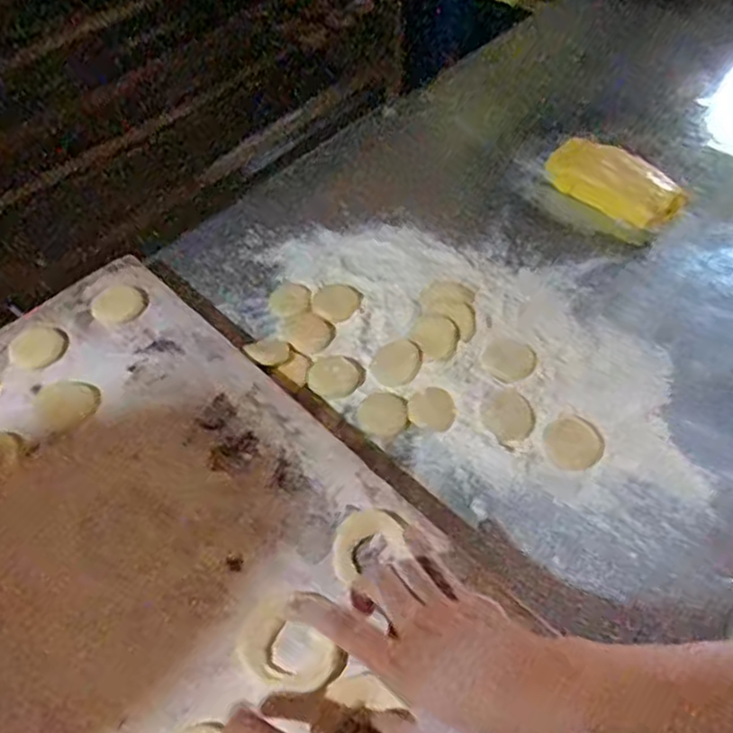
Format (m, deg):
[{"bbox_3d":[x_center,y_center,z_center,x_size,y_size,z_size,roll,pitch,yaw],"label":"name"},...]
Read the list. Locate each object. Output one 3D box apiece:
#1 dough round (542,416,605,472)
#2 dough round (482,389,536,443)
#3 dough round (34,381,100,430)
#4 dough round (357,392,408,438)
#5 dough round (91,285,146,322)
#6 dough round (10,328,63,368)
[{"bbox_3d":[0.181,0.067,0.618,0.050,0.006,0.050,-1,53,1],"label":"dough round"},{"bbox_3d":[0.126,0.043,0.626,0.044,0.008,0.047,-1,53,1],"label":"dough round"},{"bbox_3d":[-0.255,0.030,0.600,0.043,0.011,0.050,38,63,25],"label":"dough round"},{"bbox_3d":[0.016,0.042,0.632,0.039,0.011,0.045,36,62,24],"label":"dough round"},{"bbox_3d":[-0.236,-0.060,0.670,0.045,0.004,0.045,-1,53,1],"label":"dough round"},{"bbox_3d":[-0.298,-0.018,0.638,0.043,0.005,0.045,-1,53,1],"label":"dough round"}]

